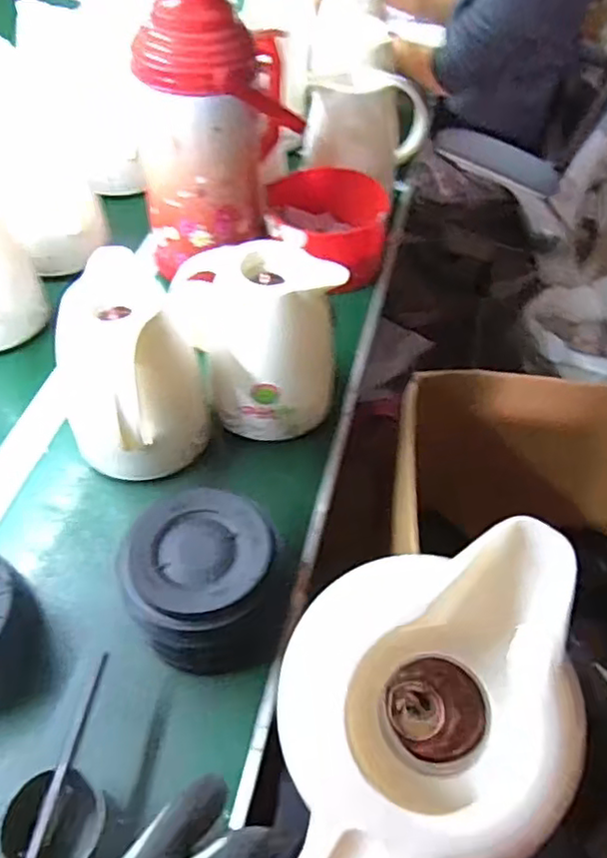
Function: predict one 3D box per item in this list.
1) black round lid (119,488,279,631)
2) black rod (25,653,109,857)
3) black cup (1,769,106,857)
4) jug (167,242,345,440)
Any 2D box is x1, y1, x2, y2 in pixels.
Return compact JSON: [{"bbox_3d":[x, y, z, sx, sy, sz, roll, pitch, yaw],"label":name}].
[{"bbox_3d":[-0.090,0.105,0.568,0.125,0.024,0.126,1,50,-1],"label":"black round lid"},{"bbox_3d":[-0.176,0.269,0.443,0.011,0.004,0.210,37,43,-28],"label":"black rod"},{"bbox_3d":[-0.173,0.281,0.462,0.058,0.052,0.061,1,50,-1],"label":"black cup"},{"bbox_3d":[-0.048,-0.092,0.700,0.167,0.169,0.126,1,50,0],"label":"jug"}]

